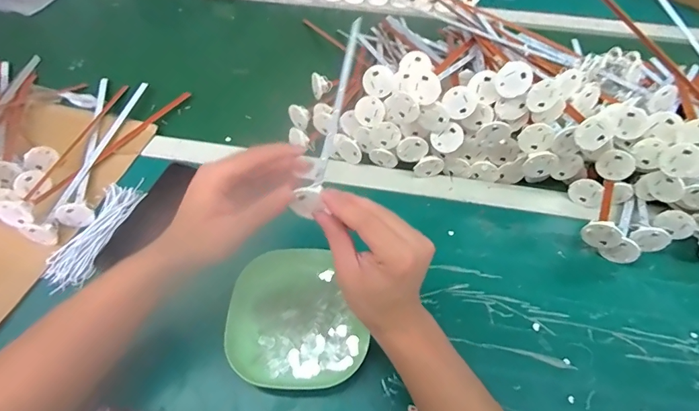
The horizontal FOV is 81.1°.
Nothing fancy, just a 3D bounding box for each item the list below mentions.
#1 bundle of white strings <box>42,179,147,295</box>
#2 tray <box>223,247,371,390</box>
[{"bbox_3d":[-0.306,0.032,0.496,0.051,0.012,0.148,14,56,10],"label":"bundle of white strings"},{"bbox_3d":[-0.056,0.114,0.434,0.137,0.026,0.147,-3,56,0],"label":"tray"}]

